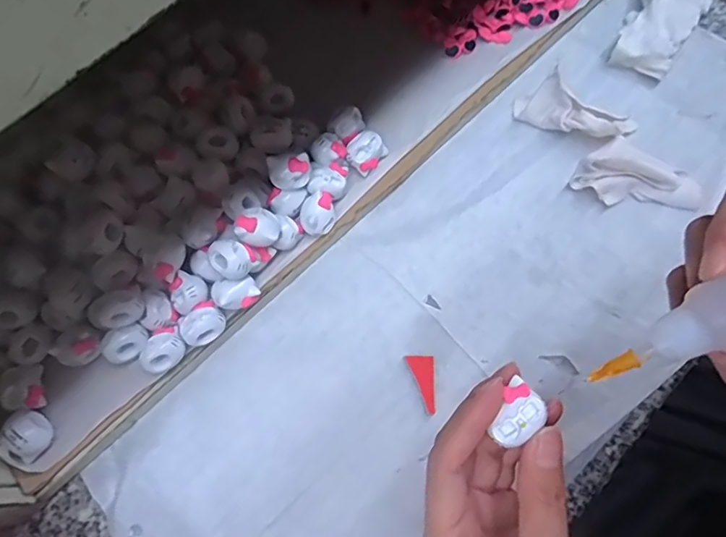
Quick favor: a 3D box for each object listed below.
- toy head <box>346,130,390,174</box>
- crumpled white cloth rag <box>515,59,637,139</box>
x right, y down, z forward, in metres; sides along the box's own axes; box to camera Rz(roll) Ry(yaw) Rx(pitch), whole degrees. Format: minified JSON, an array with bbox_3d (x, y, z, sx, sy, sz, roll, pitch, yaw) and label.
[{"bbox_3d":[0.001,-0.076,0.343,0.022,0.016,0.024,35,76,15],"label":"toy head"},{"bbox_3d":[0.143,-0.104,0.352,0.077,0.026,0.032,25,74,12],"label":"crumpled white cloth rag"}]

